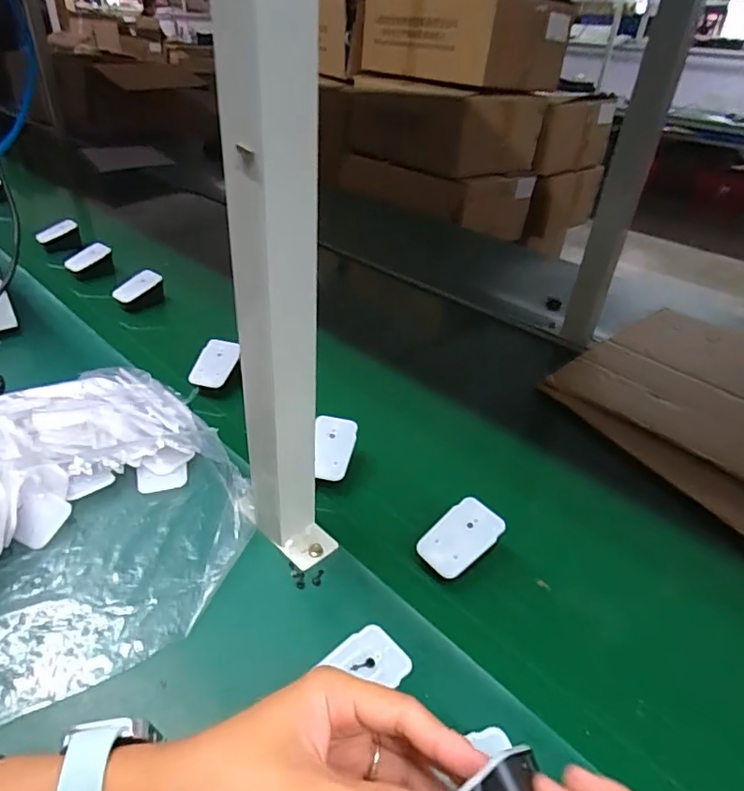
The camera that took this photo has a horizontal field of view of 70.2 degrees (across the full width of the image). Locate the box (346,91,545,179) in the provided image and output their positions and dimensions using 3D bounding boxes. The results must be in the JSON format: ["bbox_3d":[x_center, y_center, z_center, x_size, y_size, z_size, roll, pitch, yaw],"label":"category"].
[{"bbox_3d":[0.175,-0.768,1.517,0.548,0.186,0.319,30,43,31],"label":"box"}]

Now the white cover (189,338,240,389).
[{"bbox_3d":[-0.186,-0.037,0.628,0.047,0.009,0.068,11,57,6],"label":"white cover"}]

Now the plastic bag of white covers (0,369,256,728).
[{"bbox_3d":[-0.283,0.094,0.414,0.350,0.069,0.304,-23,43,-36],"label":"plastic bag of white covers"}]

